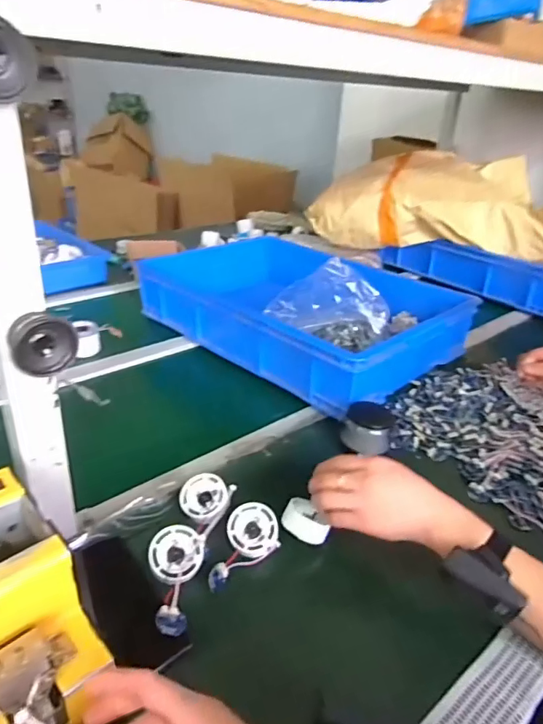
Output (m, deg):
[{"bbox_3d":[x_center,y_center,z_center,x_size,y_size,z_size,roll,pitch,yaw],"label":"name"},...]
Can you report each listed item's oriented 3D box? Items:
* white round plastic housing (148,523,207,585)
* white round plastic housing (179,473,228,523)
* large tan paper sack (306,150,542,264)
[{"bbox_3d":[-0.099,0.199,0.519,0.056,0.021,0.056,5,61,-9],"label":"white round plastic housing"},{"bbox_3d":[-0.081,0.161,0.596,0.057,0.011,0.057,-2,56,2],"label":"white round plastic housing"},{"bbox_3d":[0.479,-0.432,1.396,0.659,0.244,0.276,14,30,16],"label":"large tan paper sack"}]

